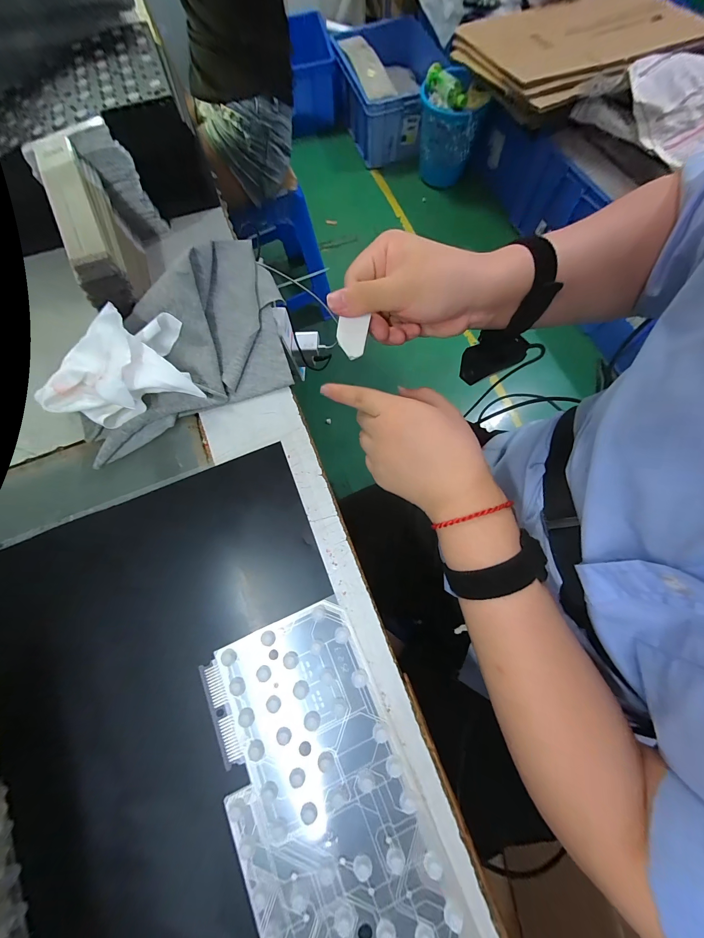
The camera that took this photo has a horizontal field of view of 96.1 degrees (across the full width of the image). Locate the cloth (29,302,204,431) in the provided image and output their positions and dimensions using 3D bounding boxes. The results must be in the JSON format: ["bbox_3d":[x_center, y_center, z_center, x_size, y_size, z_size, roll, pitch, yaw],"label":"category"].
[{"bbox_3d":[-0.188,-0.079,0.251,0.111,0.033,0.079,-20,75,-4],"label":"cloth"}]

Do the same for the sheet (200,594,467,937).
[{"bbox_3d":[0.018,0.281,0.168,0.104,0.005,0.386,-23,74,-5],"label":"sheet"}]

